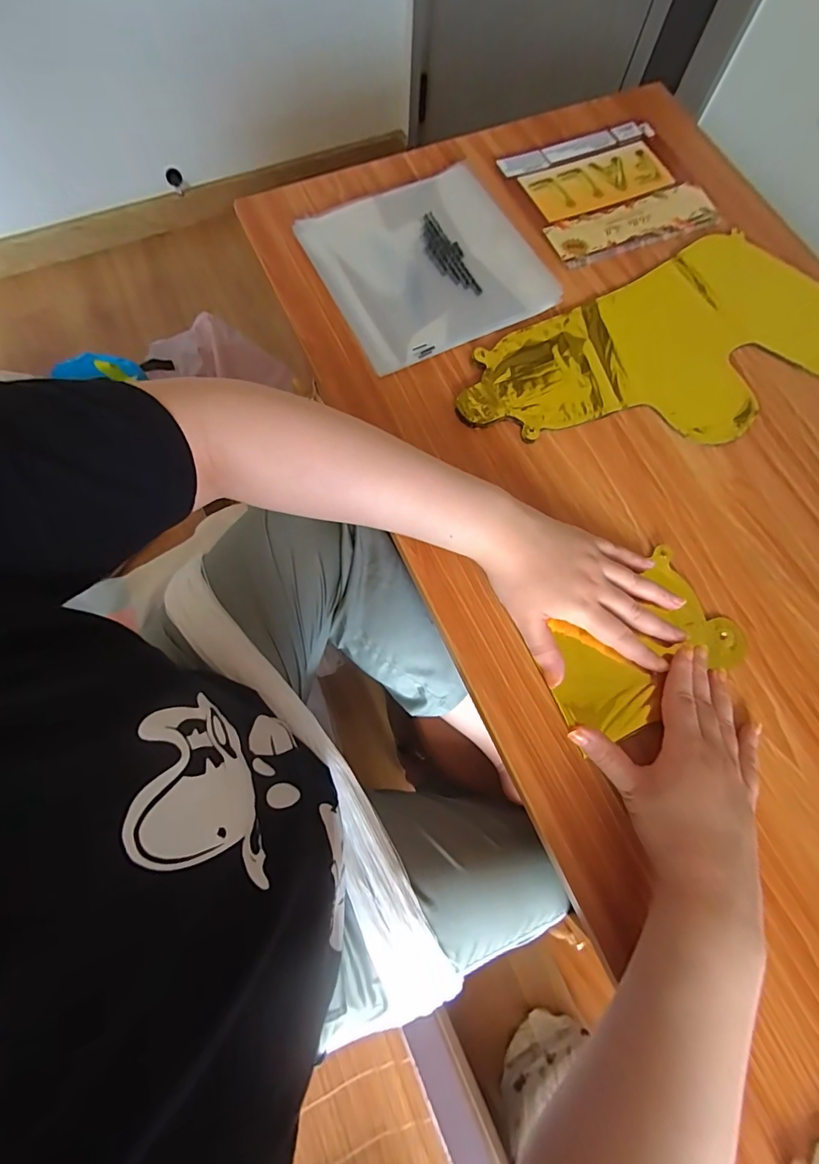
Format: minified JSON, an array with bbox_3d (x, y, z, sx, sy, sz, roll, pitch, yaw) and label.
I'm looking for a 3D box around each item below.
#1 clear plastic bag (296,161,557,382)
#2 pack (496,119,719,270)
[{"bbox_3d":[0.016,-0.323,0.462,0.198,0.021,0.197,-26,76,-9],"label":"clear plastic bag"},{"bbox_3d":[0.221,-0.435,0.515,0.191,0.005,0.167,-21,76,-7],"label":"pack"}]

